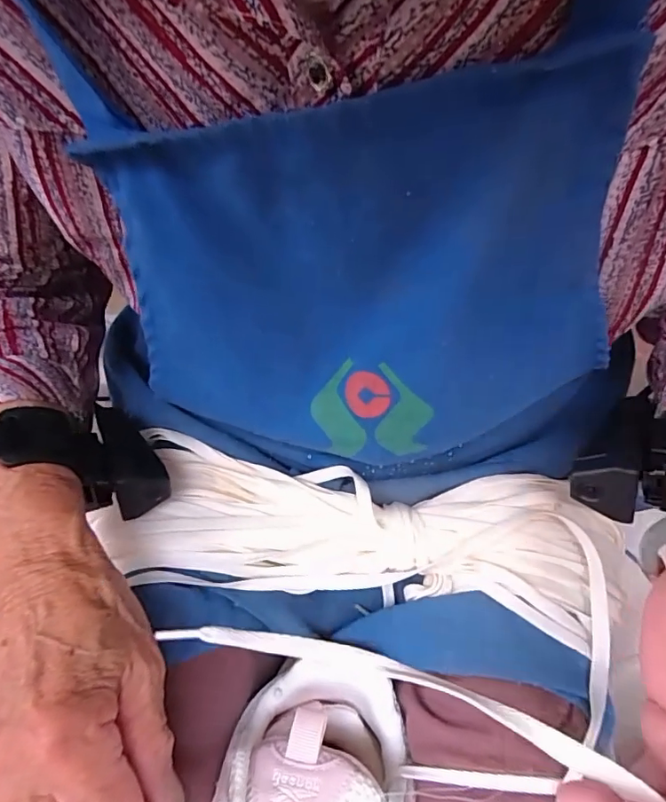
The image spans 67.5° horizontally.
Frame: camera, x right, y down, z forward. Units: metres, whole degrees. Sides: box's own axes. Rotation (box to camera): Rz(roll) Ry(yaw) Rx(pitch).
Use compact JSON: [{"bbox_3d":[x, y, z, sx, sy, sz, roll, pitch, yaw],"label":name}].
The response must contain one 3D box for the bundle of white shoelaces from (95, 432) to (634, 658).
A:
[{"bbox_3d":[0.016,0.079,0.302,0.289,0.028,0.089,6,54,5],"label":"bundle of white shoelaces"}]

